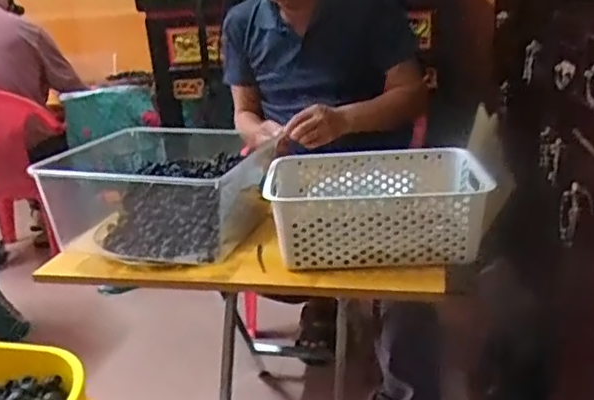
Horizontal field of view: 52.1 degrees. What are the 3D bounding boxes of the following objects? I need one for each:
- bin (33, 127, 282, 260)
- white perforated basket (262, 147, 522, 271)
[{"bbox_3d":[-0.213,-0.023,1.007,0.290,0.142,0.314,-2,20,9],"label":"bin"},{"bbox_3d":[0.119,0.010,0.905,0.310,0.106,0.225,-5,20,0],"label":"white perforated basket"}]

